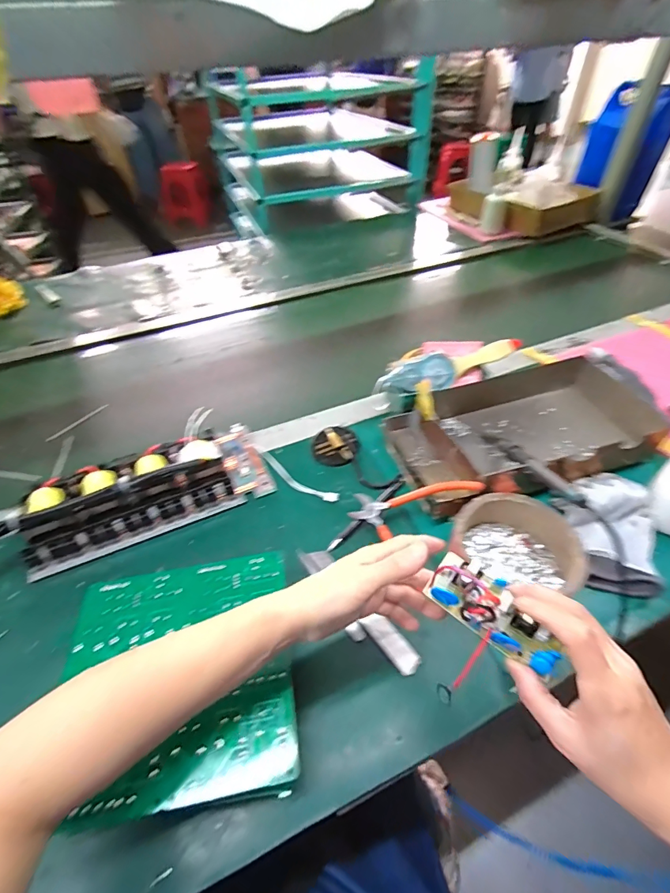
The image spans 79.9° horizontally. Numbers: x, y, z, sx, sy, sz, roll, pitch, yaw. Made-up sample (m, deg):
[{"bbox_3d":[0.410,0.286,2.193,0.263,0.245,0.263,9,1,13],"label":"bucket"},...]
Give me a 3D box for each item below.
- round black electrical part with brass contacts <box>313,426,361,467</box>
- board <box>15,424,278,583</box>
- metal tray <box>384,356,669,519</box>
[{"bbox_3d":[0.002,-0.002,0.570,0.063,0.020,0.056,-4,46,-2],"label":"round black electrical part with brass contacts"},{"bbox_3d":[-0.234,0.043,0.505,0.283,0.062,0.131,-21,48,-17],"label":"board"},{"bbox_3d":[0.247,-0.027,0.554,0.336,0.065,0.203,-11,46,-9],"label":"metal tray"}]

